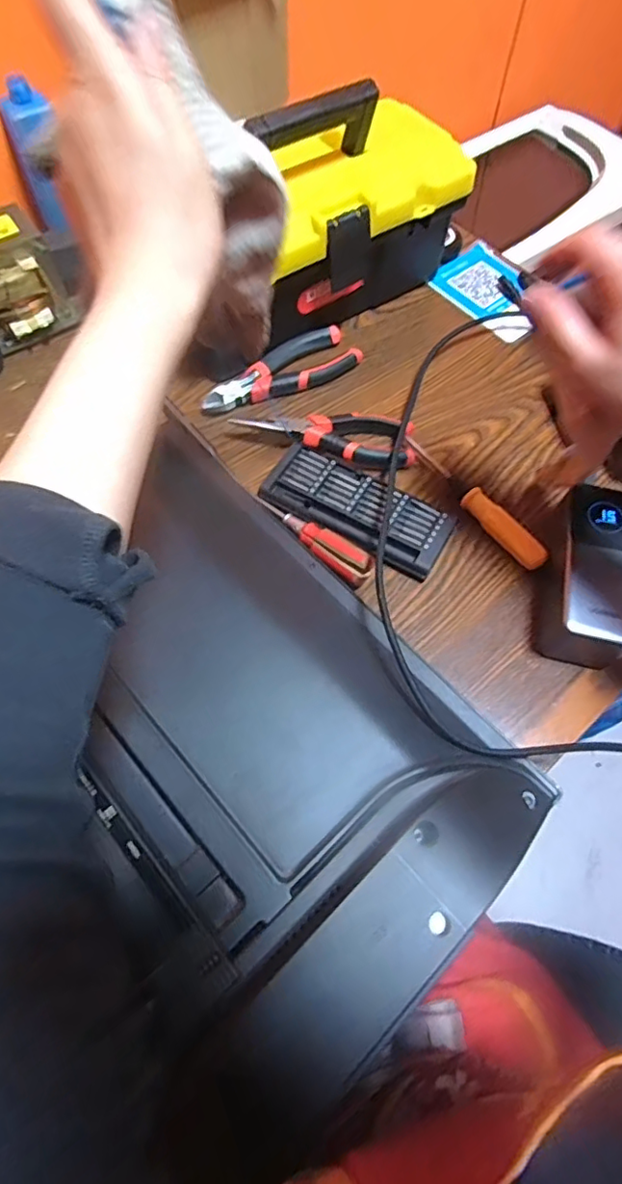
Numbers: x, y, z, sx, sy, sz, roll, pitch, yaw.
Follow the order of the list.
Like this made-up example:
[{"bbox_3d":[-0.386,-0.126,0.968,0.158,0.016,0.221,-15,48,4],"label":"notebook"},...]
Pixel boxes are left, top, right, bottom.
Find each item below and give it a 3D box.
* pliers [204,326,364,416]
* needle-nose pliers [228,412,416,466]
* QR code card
[{"bbox_3d":[-0.031,-0.205,0.526,0.155,0.020,0.053,-27,67,-13],"label":"pliers"},{"bbox_3d":[0.017,-0.144,0.490,0.152,0.021,0.053,12,64,5],"label":"needle-nose pliers"},{"bbox_3d":[0.196,-0.325,0.602,0.088,0.009,0.130,-38,70,-11],"label":"QR code card"}]

